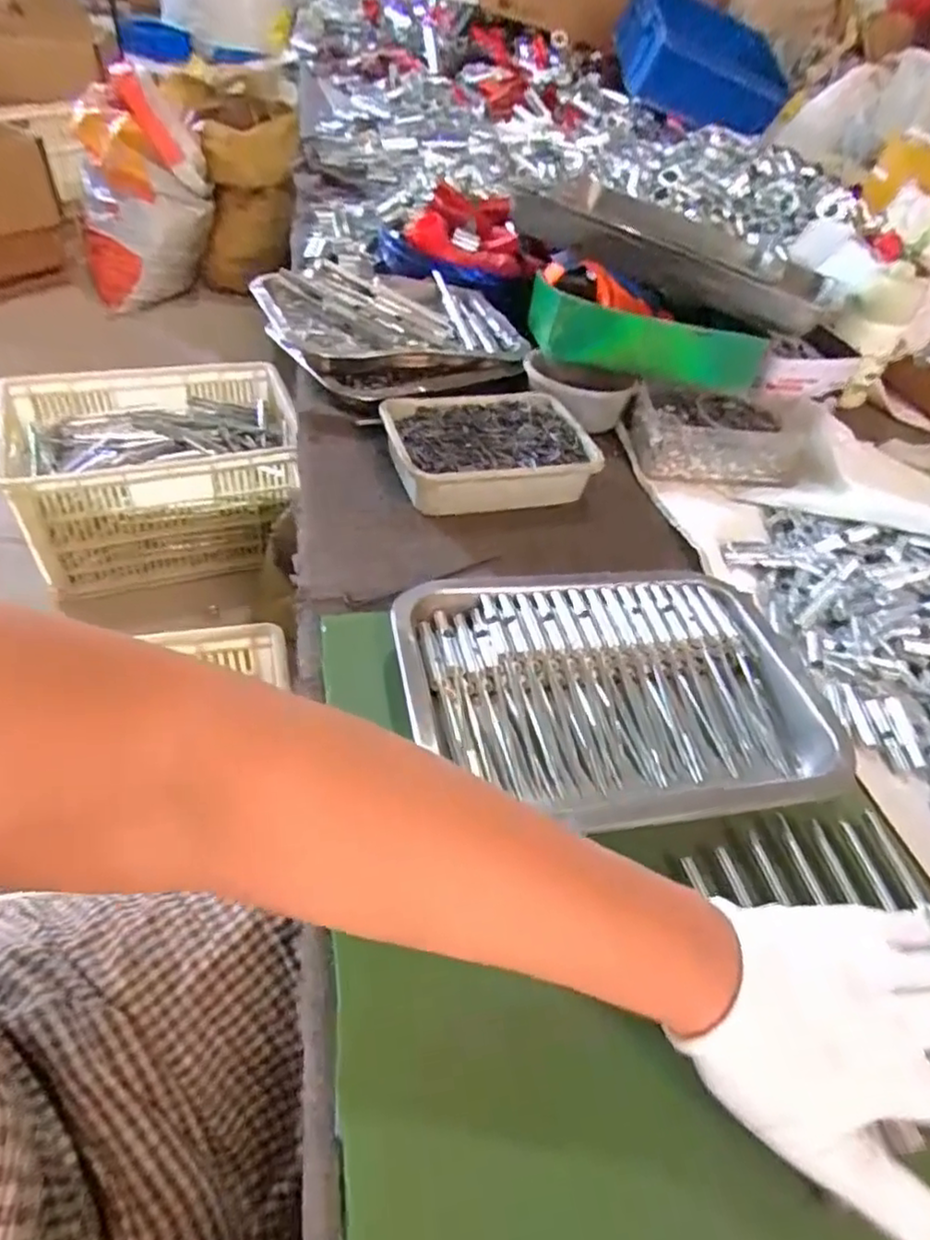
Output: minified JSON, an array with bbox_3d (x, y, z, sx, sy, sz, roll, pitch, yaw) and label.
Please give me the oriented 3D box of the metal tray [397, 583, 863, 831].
[{"bbox_3d":[0.095,0.045,0.426,0.263,0.033,0.190,-4,47,-13],"label":"metal tray"}]

